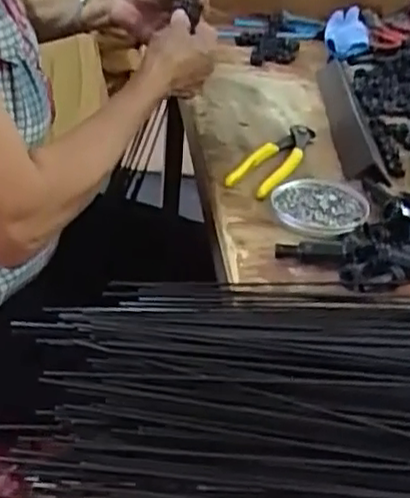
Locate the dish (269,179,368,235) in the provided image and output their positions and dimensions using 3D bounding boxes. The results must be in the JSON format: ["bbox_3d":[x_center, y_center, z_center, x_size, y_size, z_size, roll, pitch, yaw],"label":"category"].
[{"bbox_3d":[0.112,-0.042,0.690,0.097,0.011,0.091,0,35,0],"label":"dish"}]

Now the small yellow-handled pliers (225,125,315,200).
[{"bbox_3d":[0.072,-0.096,0.765,0.050,0.020,0.162,21,35,18],"label":"small yellow-handled pliers"}]

